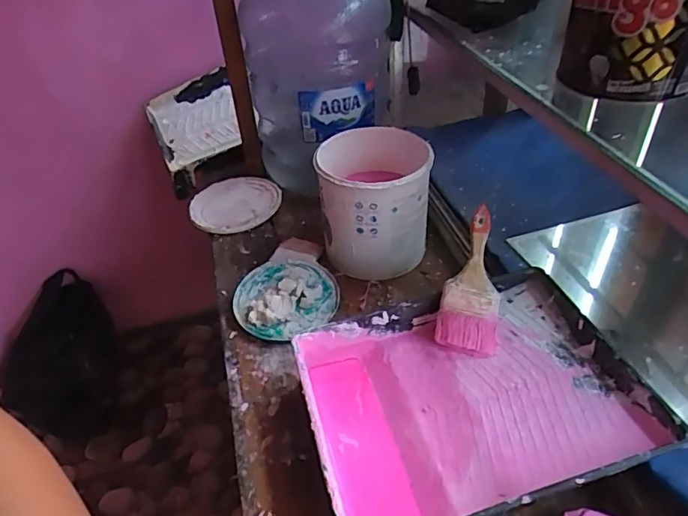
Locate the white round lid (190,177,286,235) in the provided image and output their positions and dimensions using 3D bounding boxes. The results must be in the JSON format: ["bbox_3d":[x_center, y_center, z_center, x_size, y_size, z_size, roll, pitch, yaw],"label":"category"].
[{"bbox_3d":[-0.216,-0.109,1.006,0.179,0.015,0.179,-3,40,3],"label":"white round lid"}]

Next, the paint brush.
[{"bbox_3d":[0.169,0.027,0.663,0.072,0.024,0.196,8,68,15],"label":"paint brush"}]

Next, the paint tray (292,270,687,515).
[{"bbox_3d":[0.139,0.170,0.587,0.350,0.084,0.272,-12,40,-8],"label":"paint tray"}]

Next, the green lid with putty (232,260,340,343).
[{"bbox_3d":[-0.090,0.056,0.782,0.159,0.041,0.146,-3,40,3],"label":"green lid with putty"}]

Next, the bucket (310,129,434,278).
[{"bbox_3d":[0.049,-0.091,0.829,0.165,0.182,0.172,-3,40,3],"label":"bucket"}]

